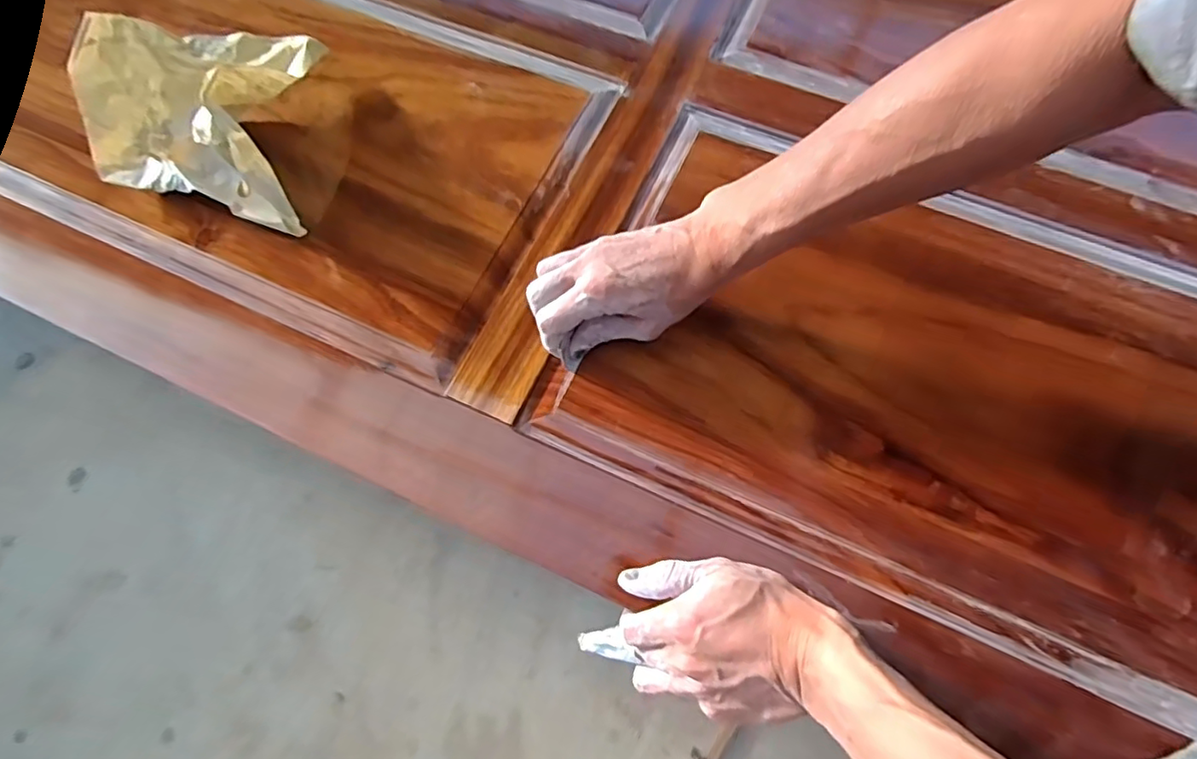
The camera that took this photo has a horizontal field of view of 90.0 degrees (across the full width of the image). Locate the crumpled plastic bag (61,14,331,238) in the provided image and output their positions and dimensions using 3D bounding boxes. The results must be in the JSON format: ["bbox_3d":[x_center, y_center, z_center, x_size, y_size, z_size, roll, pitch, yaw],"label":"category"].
[{"bbox_3d":[-0.345,-0.222,0.510,0.191,0.077,0.198,-1,70,1],"label":"crumpled plastic bag"}]

